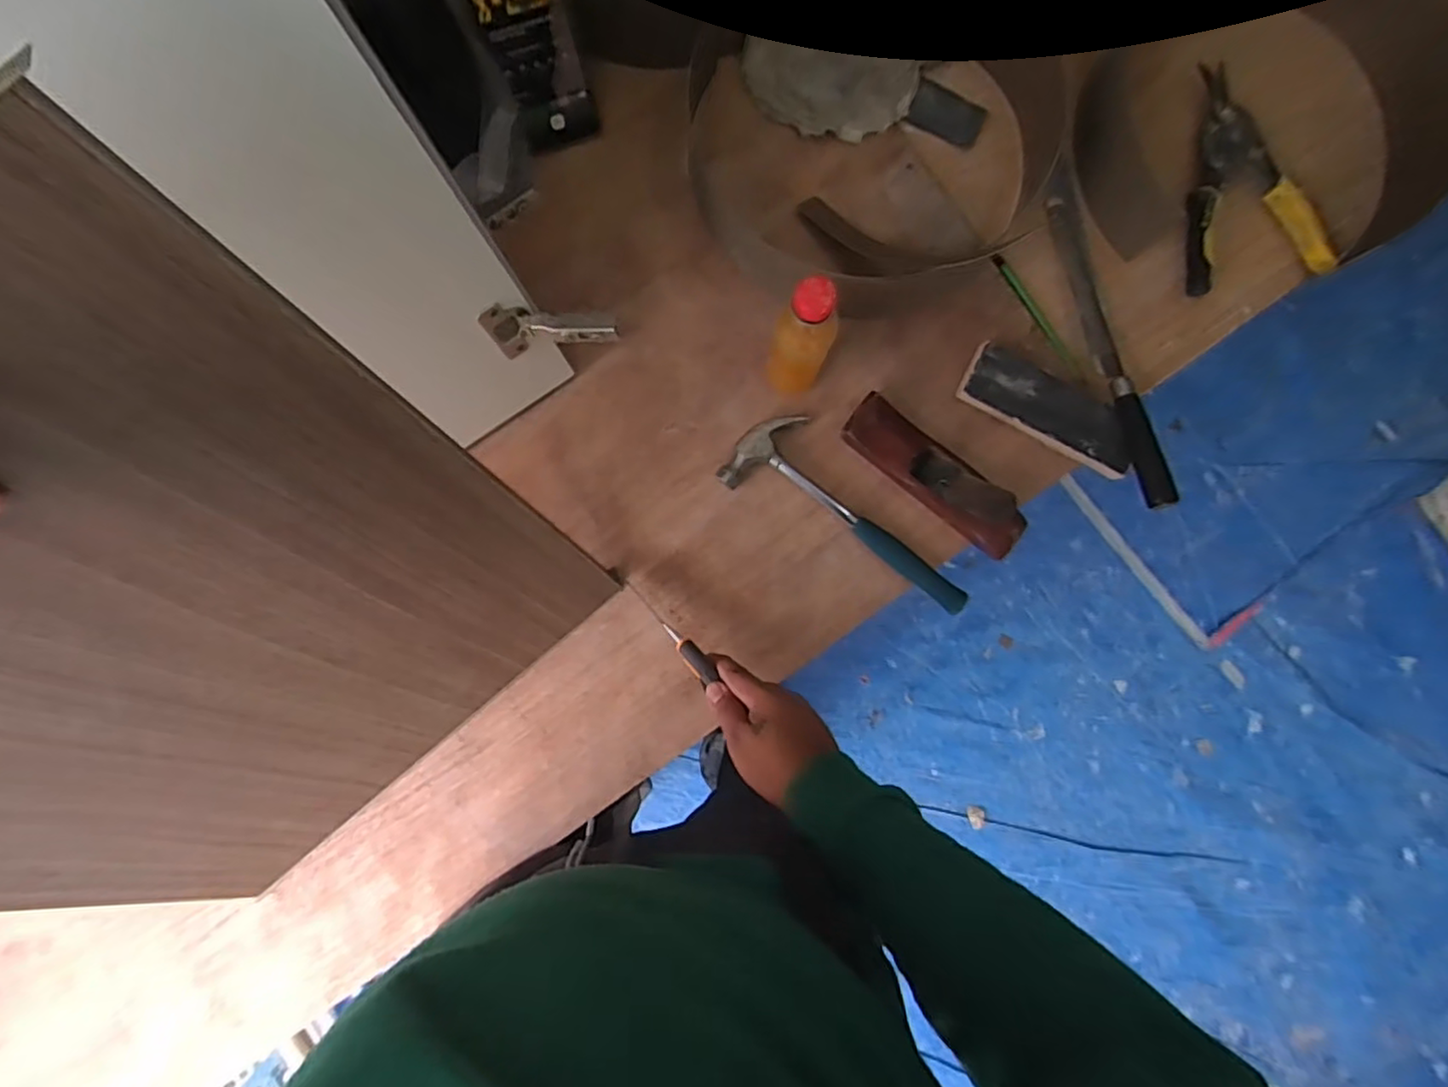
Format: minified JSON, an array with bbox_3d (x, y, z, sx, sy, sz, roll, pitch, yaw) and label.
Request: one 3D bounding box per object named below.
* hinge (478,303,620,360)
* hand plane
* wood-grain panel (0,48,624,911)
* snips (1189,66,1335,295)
[{"bbox_3d":[-0.137,-0.174,0.526,0.104,0.055,0.028,4,84,9],"label":"hinge"},{"bbox_3d":[0.200,-0.063,0.604,0.195,0.056,0.056,39,87,0],"label":"hand plane"},{"bbox_3d":[-0.330,0.084,0.406,0.438,0.461,0.022,-41,59,-2],"label":"wood-grain panel"},{"bbox_3d":[0.518,-0.378,0.659,0.139,0.035,0.240,-9,88,-2],"label":"snips"}]

